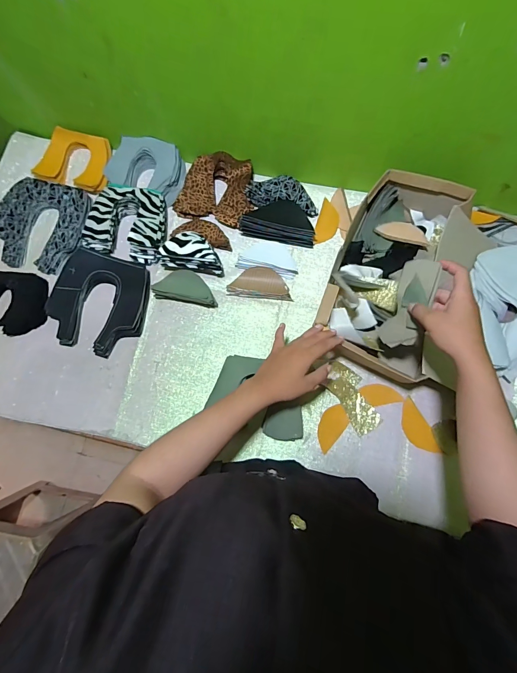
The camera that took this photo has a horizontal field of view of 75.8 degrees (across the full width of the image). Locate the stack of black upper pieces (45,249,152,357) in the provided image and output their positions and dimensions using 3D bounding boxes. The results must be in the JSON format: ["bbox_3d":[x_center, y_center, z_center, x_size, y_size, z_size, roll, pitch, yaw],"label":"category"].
[{"bbox_3d":[-0.317,-0.066,0.649,0.191,0.043,0.193,9,77,4],"label":"stack of black upper pieces"}]

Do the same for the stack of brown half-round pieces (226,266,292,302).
[{"bbox_3d":[0.002,-0.104,0.651,0.121,0.024,0.057,4,76,3],"label":"stack of brown half-round pieces"}]

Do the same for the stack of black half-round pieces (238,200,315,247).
[{"bbox_3d":[0.044,-0.237,0.672,0.150,0.035,0.083,13,77,5],"label":"stack of black half-round pieces"}]

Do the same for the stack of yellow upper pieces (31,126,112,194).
[{"bbox_3d":[-0.394,-0.384,0.720,0.160,0.030,0.124,16,77,5],"label":"stack of yellow upper pieces"}]

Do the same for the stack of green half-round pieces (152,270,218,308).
[{"bbox_3d":[-0.142,-0.094,0.644,0.125,0.046,0.059,8,77,4],"label":"stack of green half-round pieces"}]

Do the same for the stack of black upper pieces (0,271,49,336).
[{"bbox_3d":[-0.505,-0.069,0.662,0.167,0.026,0.124,6,76,3],"label":"stack of black upper pieces"}]

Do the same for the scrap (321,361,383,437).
[{"bbox_3d":[0.170,0.109,0.602,0.061,0.009,0.129,-35,81,-2],"label":"scrap"}]

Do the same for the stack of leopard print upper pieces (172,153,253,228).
[{"bbox_3d":[-0.088,-0.309,0.688,0.160,0.049,0.138,14,77,5],"label":"stack of leopard print upper pieces"}]

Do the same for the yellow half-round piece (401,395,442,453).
[{"bbox_3d":[0.281,0.163,0.593,0.042,0.005,0.099,-33,71,9],"label":"yellow half-round piece"}]

